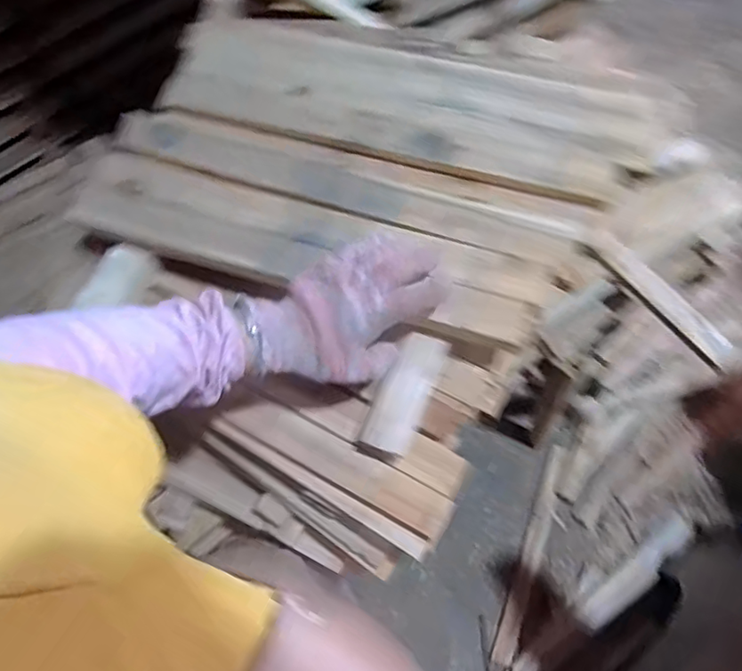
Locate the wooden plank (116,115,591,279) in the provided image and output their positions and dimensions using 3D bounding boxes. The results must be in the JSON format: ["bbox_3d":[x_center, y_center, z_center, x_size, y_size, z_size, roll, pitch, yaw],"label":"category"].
[{"bbox_3d":[-0.037,-0.152,0.593,0.497,0.029,0.062,17,72,8],"label":"wooden plank"}]

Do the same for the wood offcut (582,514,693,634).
[{"bbox_3d":[0.574,0.507,1.242,0.316,0.031,0.058,-38,74,-11],"label":"wood offcut"}]

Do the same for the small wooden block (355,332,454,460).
[{"bbox_3d":[0.033,0.062,0.575,0.049,0.021,0.132,27,89,11],"label":"small wooden block"}]

